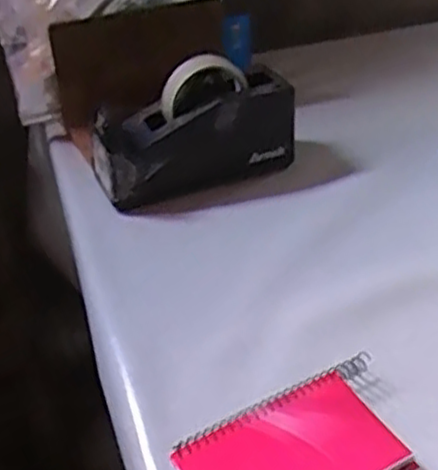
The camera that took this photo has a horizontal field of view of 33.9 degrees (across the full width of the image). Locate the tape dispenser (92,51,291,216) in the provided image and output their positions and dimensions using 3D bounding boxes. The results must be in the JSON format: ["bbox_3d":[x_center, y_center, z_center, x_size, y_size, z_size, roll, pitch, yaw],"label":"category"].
[{"bbox_3d":[-0.026,-0.107,0.734,0.202,0.115,0.069,-19,39,-19],"label":"tape dispenser"}]

